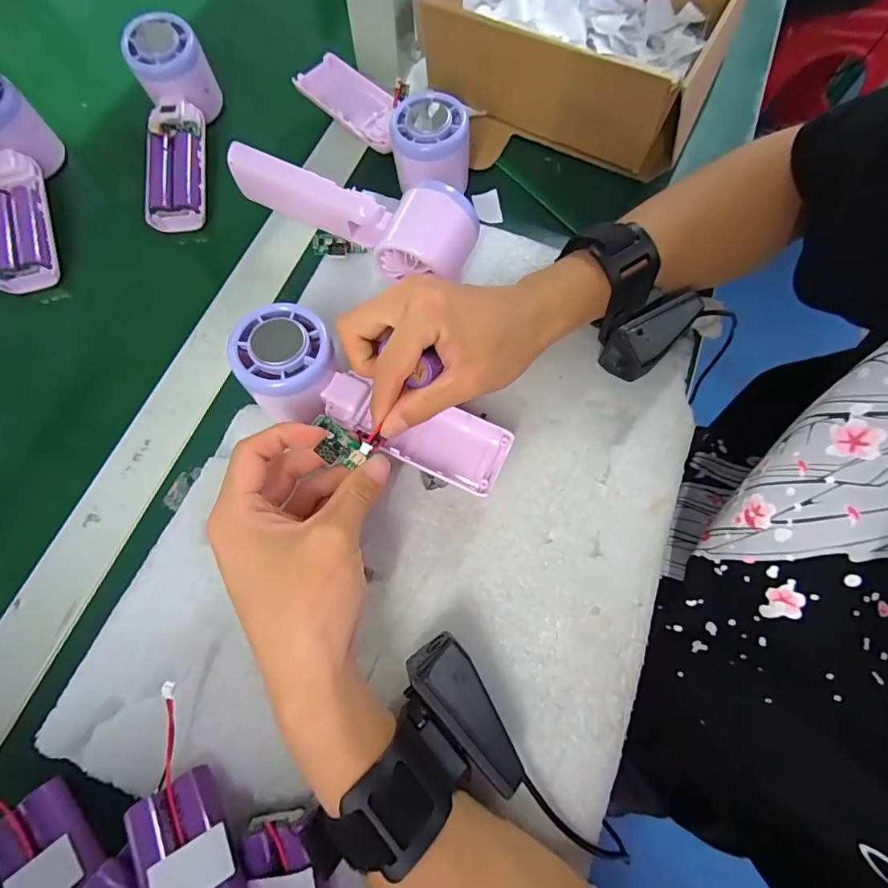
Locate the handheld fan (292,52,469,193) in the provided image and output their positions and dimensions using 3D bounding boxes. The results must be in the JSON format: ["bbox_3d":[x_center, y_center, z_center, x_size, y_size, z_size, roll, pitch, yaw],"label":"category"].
[{"bbox_3d":[-0.044,-0.252,0.356,0.057,0.051,0.169,-40,75,-12],"label":"handheld fan"}]

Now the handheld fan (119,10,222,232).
[{"bbox_3d":[-0.212,-0.248,0.367,0.051,0.039,0.161,-4,87,0],"label":"handheld fan"}]

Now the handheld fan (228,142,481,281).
[{"bbox_3d":[-0.062,-0.145,0.313,0.164,0.063,0.049,16,72,6],"label":"handheld fan"}]

